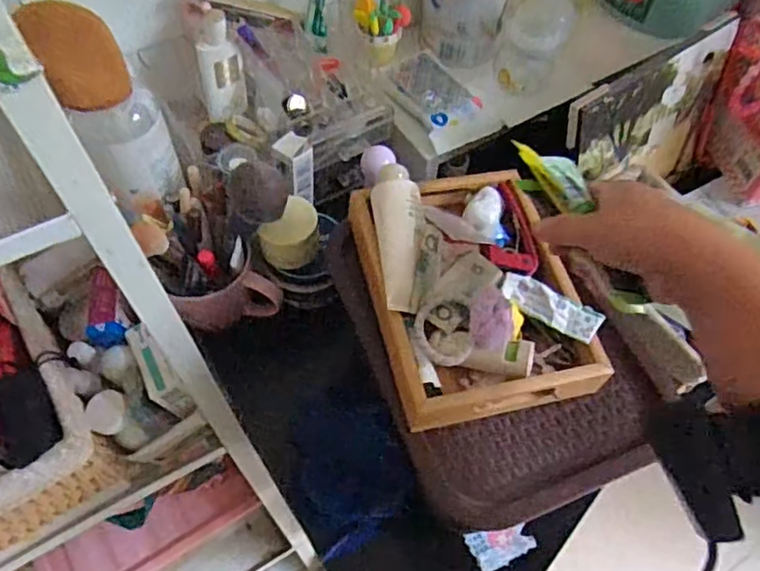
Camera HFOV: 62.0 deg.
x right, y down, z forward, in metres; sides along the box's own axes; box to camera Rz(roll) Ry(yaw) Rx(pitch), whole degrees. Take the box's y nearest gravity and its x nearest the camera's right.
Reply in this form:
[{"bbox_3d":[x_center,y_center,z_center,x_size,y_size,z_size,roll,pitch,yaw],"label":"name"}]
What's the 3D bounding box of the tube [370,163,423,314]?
[{"bbox_3d":[0.015,-0.037,0.485,0.036,0.025,0.117,-1,71,-2],"label":"tube"}]

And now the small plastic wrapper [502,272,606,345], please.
[{"bbox_3d":[0.130,0.015,0.482,0.078,0.010,0.028,30,62,17],"label":"small plastic wrapper"}]

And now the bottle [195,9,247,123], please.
[{"bbox_3d":[-0.160,-0.218,0.637,0.045,0.095,0.048,-11,58,-8],"label":"bottle"}]

